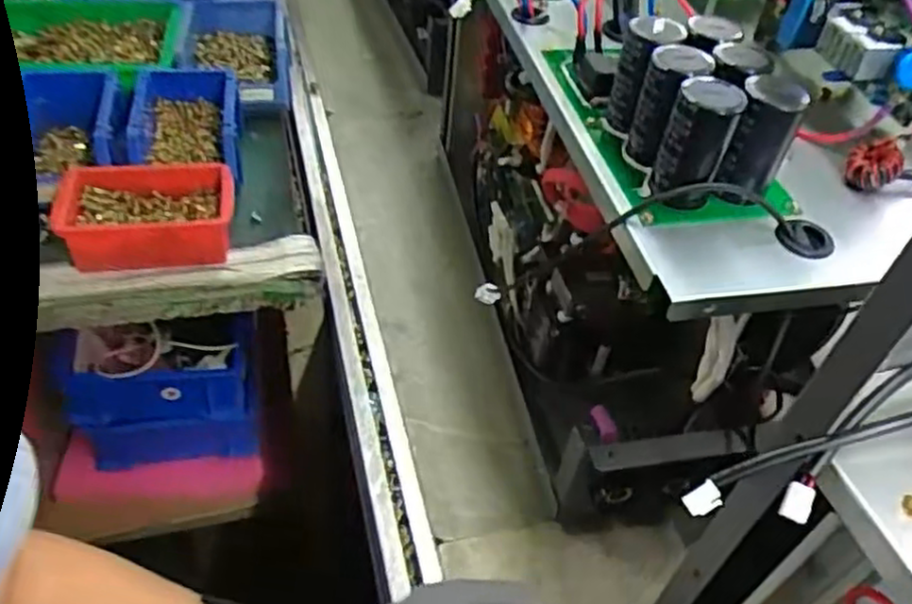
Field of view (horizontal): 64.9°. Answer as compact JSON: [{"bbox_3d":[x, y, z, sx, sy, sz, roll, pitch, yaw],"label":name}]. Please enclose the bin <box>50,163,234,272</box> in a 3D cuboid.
[{"bbox_3d":[-0.287,-0.081,0.667,0.155,0.050,0.100,-5,46,-12],"label":"bin"}]

